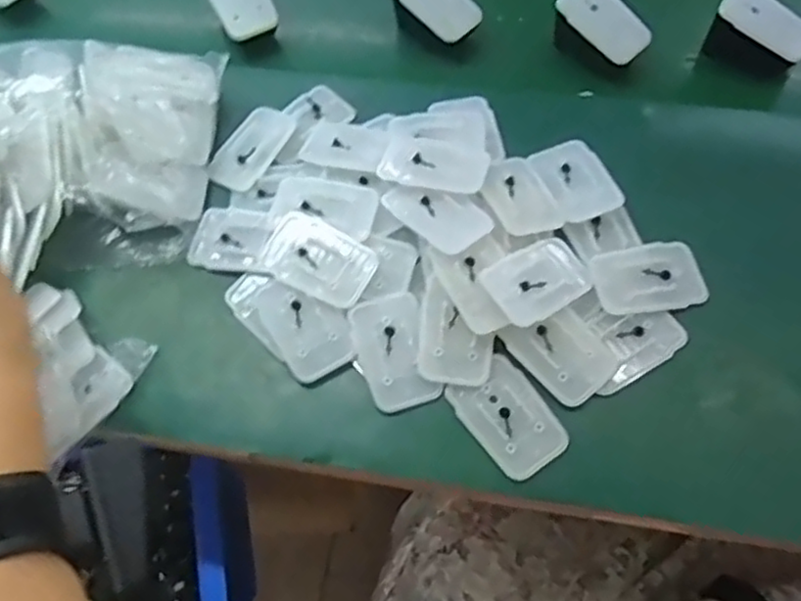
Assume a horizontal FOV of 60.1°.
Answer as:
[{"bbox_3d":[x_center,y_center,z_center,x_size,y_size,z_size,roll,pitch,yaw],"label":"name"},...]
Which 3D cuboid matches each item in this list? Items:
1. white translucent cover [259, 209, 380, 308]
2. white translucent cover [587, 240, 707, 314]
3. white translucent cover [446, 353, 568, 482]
[{"bbox_3d":[-0.054,-0.026,0.442,0.075,0.013,0.046,27,65,17],"label":"white translucent cover"},{"bbox_3d":[0.156,-0.015,0.436,0.069,0.007,0.048,-6,60,-1],"label":"white translucent cover"},{"bbox_3d":[0.063,0.068,0.402,0.044,0.006,0.066,-33,64,-15],"label":"white translucent cover"}]

